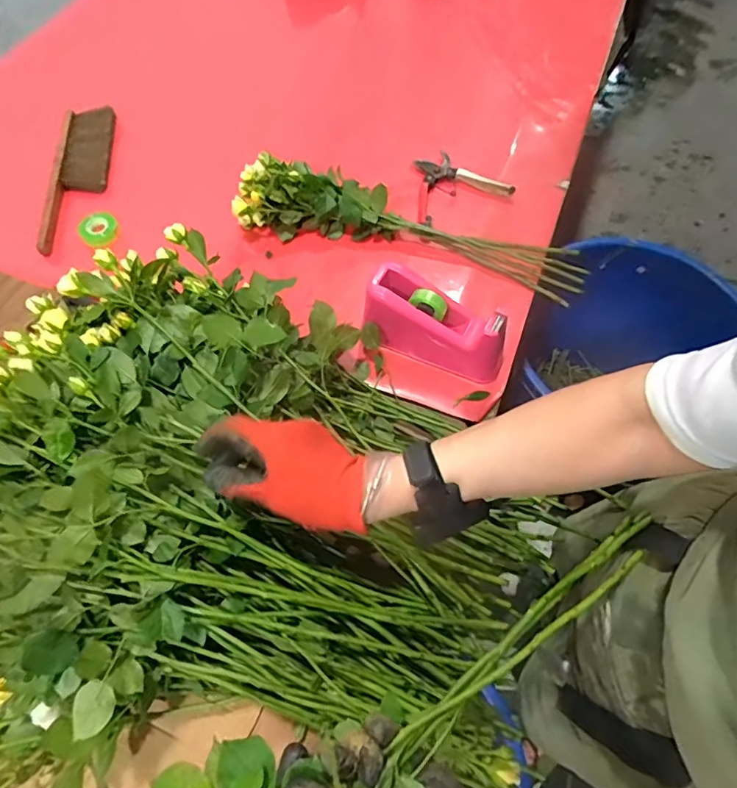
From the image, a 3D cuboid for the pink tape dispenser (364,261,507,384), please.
[{"bbox_3d":[0.094,-0.096,0.705,0.194,0.100,0.069,25,66,12],"label":"pink tape dispenser"}]

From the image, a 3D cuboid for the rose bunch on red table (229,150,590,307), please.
[{"bbox_3d":[0.066,-0.276,0.823,0.553,0.086,0.136,16,65,9],"label":"rose bunch on red table"}]

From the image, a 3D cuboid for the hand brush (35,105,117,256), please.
[{"bbox_3d":[-0.528,-0.405,0.938,0.094,0.033,0.368,-7,63,-4],"label":"hand brush"}]

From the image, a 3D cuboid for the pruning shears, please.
[{"bbox_3d":[0.125,-0.357,0.890,0.178,0.037,0.167,-28,66,-14],"label":"pruning shears"}]

